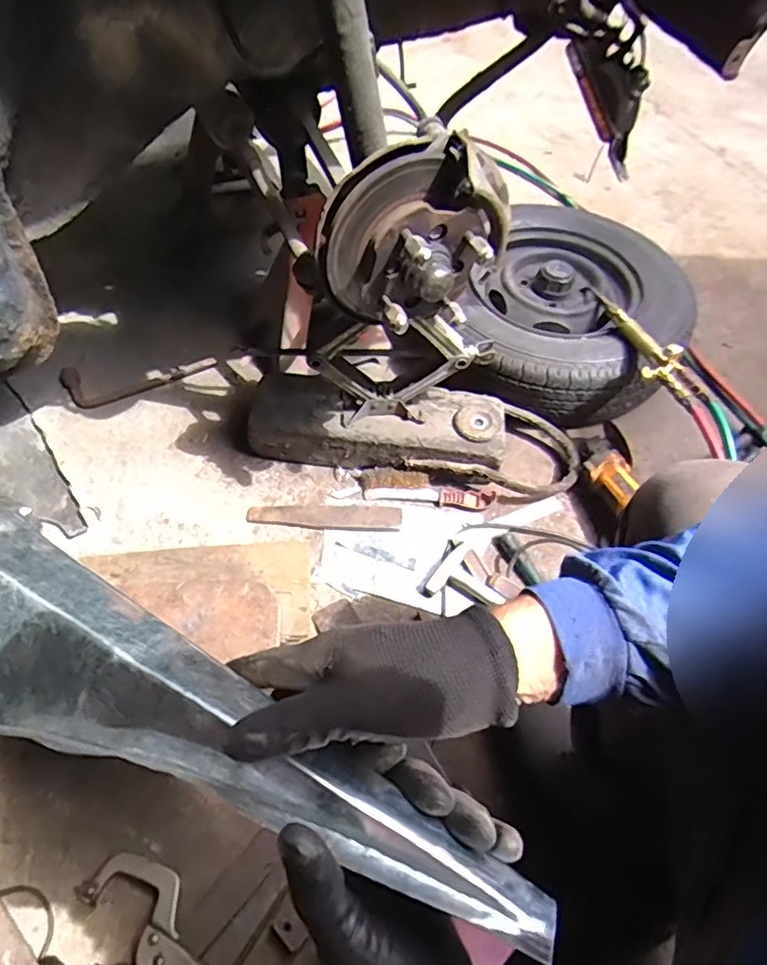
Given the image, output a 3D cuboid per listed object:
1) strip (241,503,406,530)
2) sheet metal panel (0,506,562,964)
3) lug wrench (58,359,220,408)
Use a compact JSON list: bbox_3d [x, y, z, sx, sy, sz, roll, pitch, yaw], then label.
[{"bbox_3d":[-0.096,0.055,0.938,0.248,0.009,0.046,1,55,-1],"label":"strip"},{"bbox_3d":[-0.168,0.122,0.346,0.535,0.051,0.144,20,57,15],"label":"sheet metal panel"},{"bbox_3d":[-0.468,-0.213,1.099,0.280,0.025,0.087,-19,58,-14],"label":"lug wrench"}]

